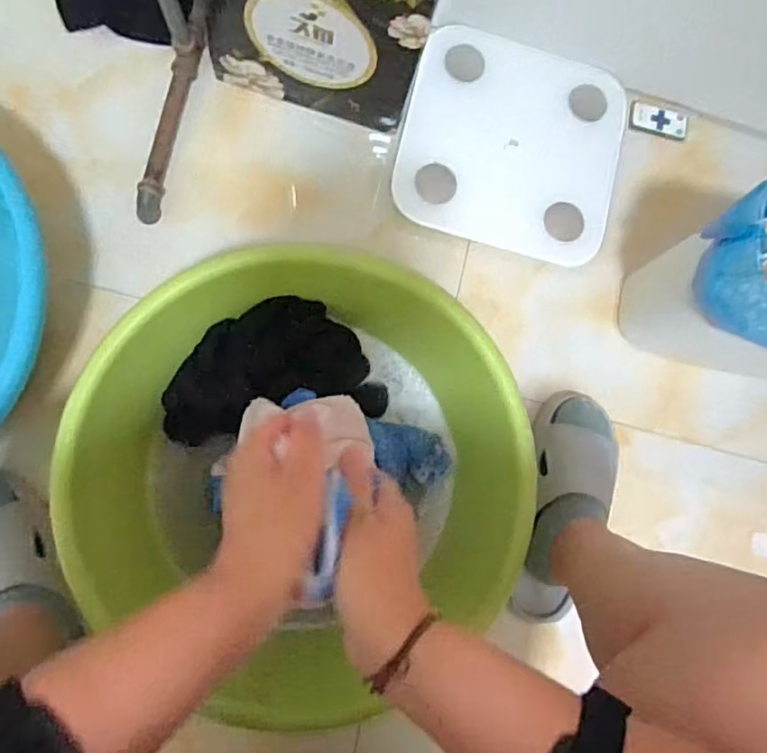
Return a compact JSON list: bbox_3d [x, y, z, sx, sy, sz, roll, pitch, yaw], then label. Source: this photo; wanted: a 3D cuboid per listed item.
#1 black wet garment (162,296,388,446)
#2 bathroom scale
[{"bbox_3d":[-0.124,-0.009,0.695,0.242,0.064,0.141,-9,84,-9],"label":"black wet garment"},{"bbox_3d":[0.174,-0.316,0.810,0.293,0.026,0.292,14,83,-5],"label":"bathroom scale"}]

